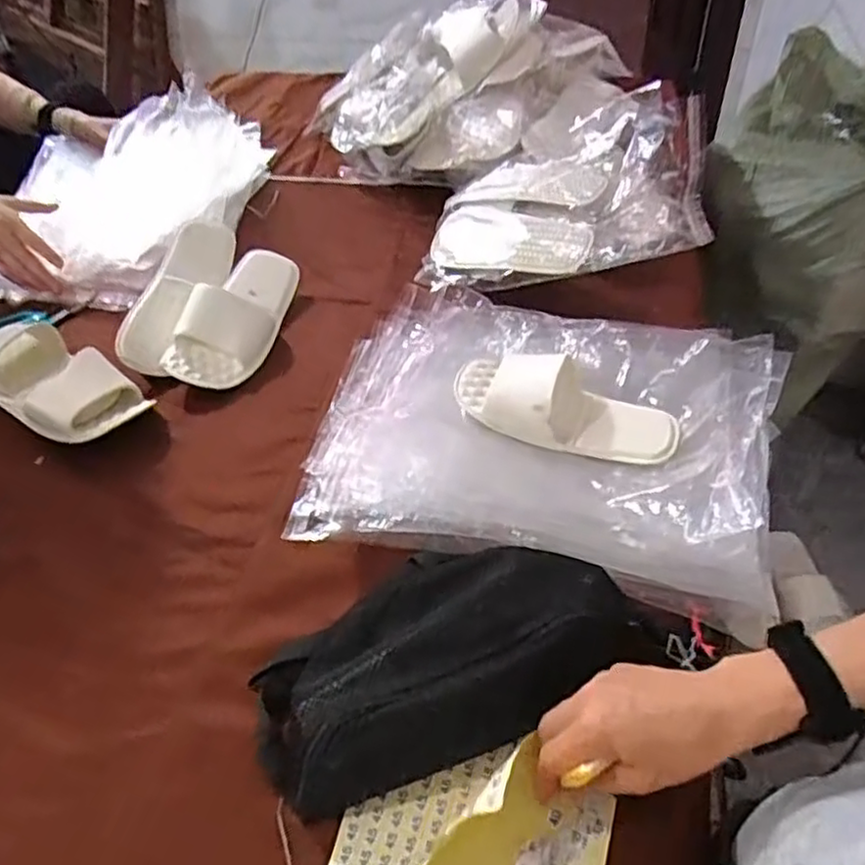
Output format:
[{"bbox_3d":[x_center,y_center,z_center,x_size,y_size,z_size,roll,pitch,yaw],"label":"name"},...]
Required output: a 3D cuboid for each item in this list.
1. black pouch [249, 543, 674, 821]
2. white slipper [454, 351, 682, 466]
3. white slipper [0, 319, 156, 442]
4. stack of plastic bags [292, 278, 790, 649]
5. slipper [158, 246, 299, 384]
[{"bbox_3d":[0.007,0.162,0.536,0.296,0.053,0.169,-17,48,-11],"label":"black pouch"},{"bbox_3d":[0.134,-0.030,0.714,0.230,0.059,0.108,15,51,18],"label":"white slipper"},{"bbox_3d":[-0.426,-0.055,0.781,0.227,0.057,0.107,24,54,24],"label":"white slipper"},{"bbox_3d":[0.102,-0.007,0.689,0.442,0.070,0.337,11,49,14],"label":"stack of plastic bags"},{"bbox_3d":[-0.230,-0.142,0.843,0.100,0.068,0.228,26,54,-4],"label":"slipper"}]

